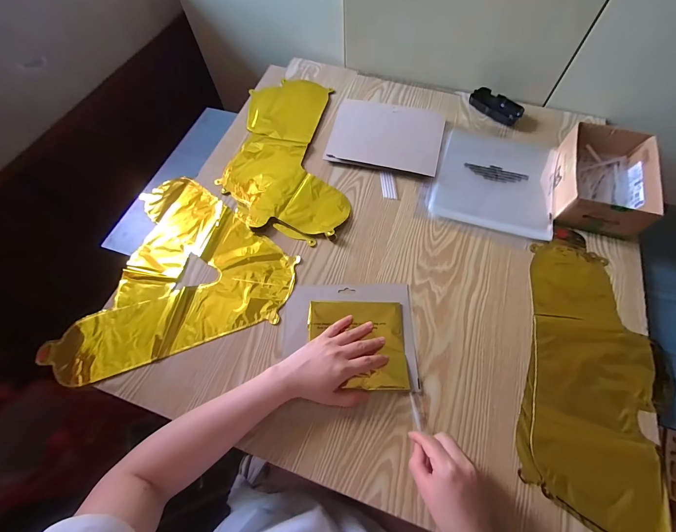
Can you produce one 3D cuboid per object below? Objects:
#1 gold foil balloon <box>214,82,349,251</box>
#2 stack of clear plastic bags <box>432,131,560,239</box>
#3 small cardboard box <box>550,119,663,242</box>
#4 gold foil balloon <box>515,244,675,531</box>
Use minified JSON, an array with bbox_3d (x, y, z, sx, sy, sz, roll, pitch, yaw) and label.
[{"bbox_3d":[-0.107,-0.236,0.631,0.224,0.008,0.414,-3,64,1],"label":"gold foil balloon"},{"bbox_3d":[0.293,-0.166,0.578,0.204,0.015,0.224,17,66,10],"label":"stack of clear plastic bags"},{"bbox_3d":[0.451,-0.147,0.531,0.133,0.066,0.190,16,66,10],"label":"small cardboard box"},{"bbox_3d":[0.358,0.152,0.423,0.190,0.007,0.380,16,66,10],"label":"gold foil balloon"}]

